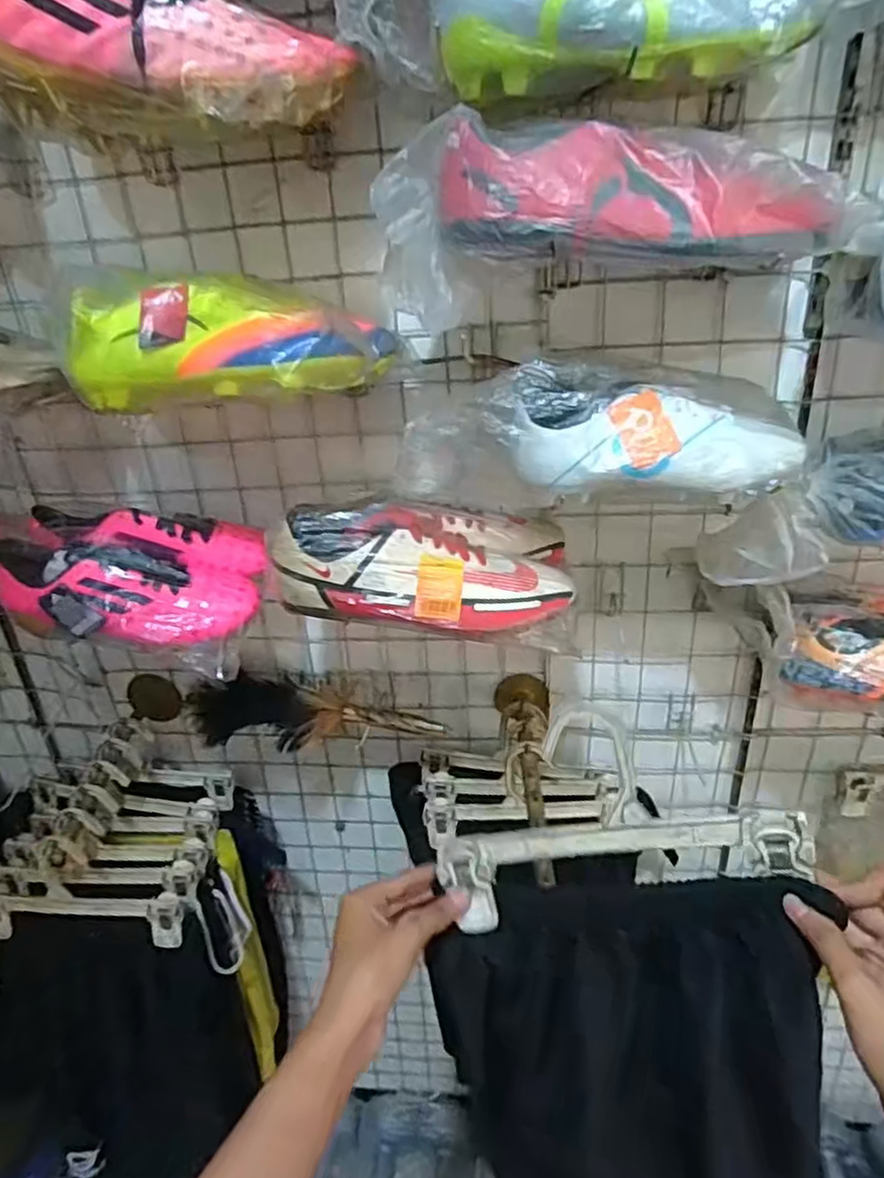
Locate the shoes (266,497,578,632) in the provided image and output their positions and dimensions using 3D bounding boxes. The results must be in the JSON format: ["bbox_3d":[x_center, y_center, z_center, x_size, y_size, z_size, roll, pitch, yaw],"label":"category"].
[{"bbox_3d":[-0.014,-0.045,0.651,0.262,0.099,0.156,-1,27,5],"label":"shoes"}]

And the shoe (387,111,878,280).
[{"bbox_3d":[0.113,-0.278,0.483,0.313,0.092,0.102,-3,27,1],"label":"shoe"}]

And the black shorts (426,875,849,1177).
[{"bbox_3d":[0.123,0.356,0.485,0.257,0.357,0.090,5,28,16],"label":"black shorts"}]

